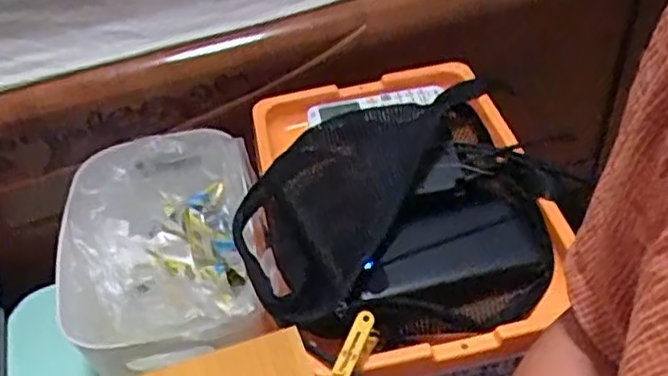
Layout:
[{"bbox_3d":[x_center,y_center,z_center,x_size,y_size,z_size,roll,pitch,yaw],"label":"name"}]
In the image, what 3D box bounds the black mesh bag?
[{"bbox_3d":[0.050,0.022,0.600,0.270,0.079,0.246,-16,46,-10],"label":"black mesh bag"}]

